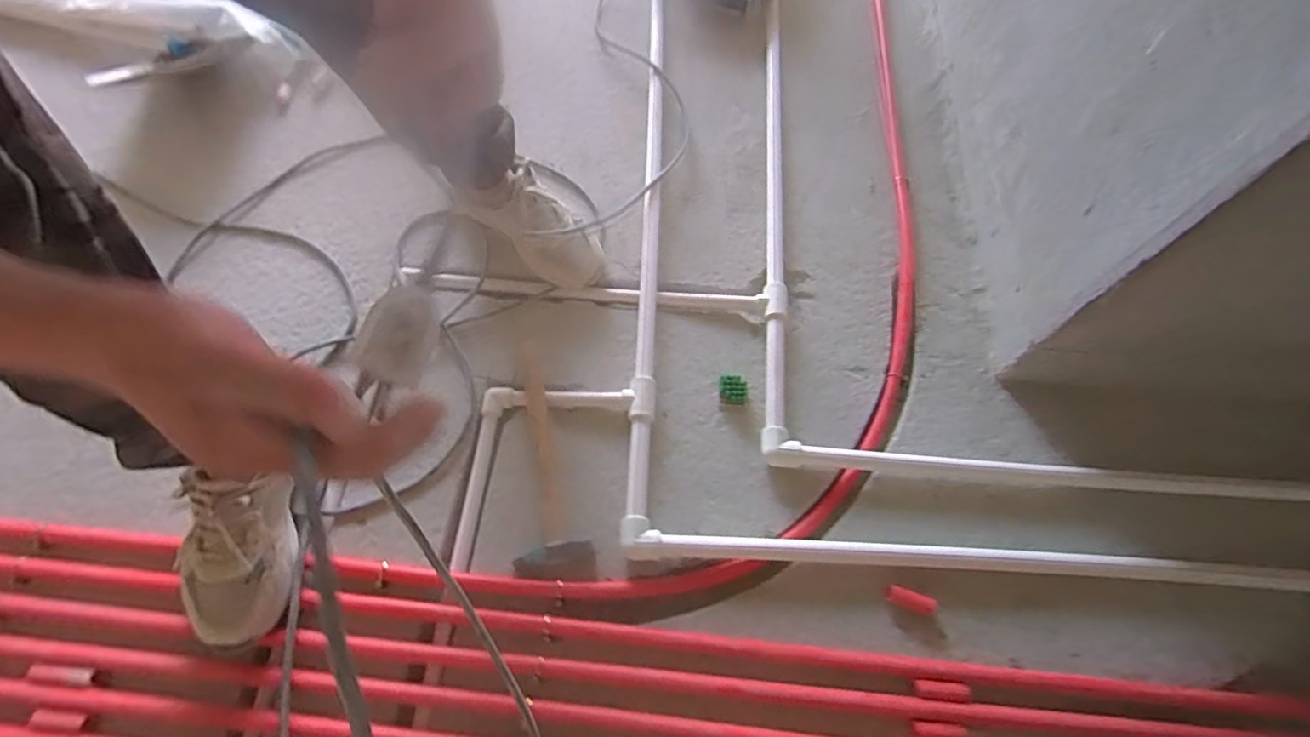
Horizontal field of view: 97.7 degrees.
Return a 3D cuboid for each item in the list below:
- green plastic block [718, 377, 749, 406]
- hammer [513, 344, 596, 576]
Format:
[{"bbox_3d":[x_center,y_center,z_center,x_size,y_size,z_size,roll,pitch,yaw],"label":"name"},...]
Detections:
[{"bbox_3d":[0.112,0.033,0.818,0.041,0.026,0.038,0,64,-1],"label":"green plastic block"},{"bbox_3d":[-0.168,0.117,0.765,0.090,0.024,0.308,-16,66,-9],"label":"hammer"}]

